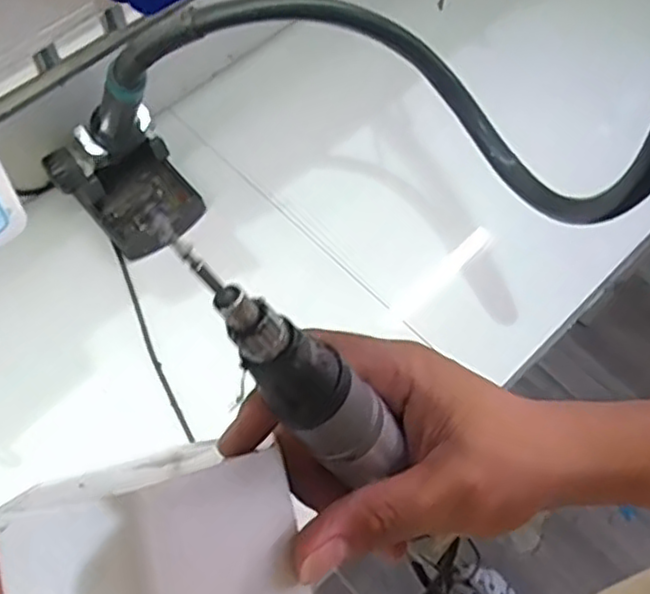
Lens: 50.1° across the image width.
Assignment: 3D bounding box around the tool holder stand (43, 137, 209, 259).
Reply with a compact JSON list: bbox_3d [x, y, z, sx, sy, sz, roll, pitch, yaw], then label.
[{"bbox_3d":[-0.188,-0.114,0.683,0.095,0.119,0.107,33,68,15],"label":"tool holder stand"}]

